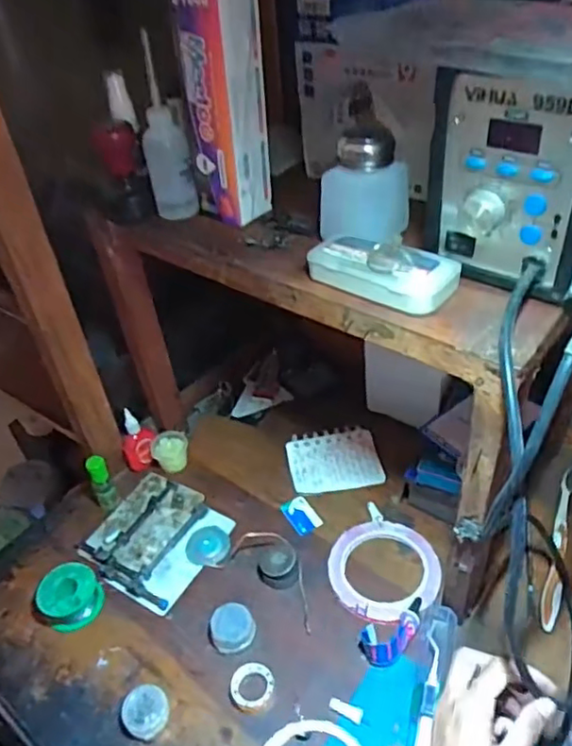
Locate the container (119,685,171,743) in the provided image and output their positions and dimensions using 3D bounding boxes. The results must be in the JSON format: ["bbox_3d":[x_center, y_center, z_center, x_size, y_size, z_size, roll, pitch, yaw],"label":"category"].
[{"bbox_3d":[-0.114,0.277,0.491,0.036,0.019,0.037,-3,41,3],"label":"container"}]

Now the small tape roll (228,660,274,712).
[{"bbox_3d":[-0.028,0.259,0.500,0.034,0.007,0.038,10,43,17],"label":"small tape roll"}]

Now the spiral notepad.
[{"bbox_3d":[0.055,0.097,0.689,0.100,0.006,0.081,-8,41,-3],"label":"spiral notepad"}]

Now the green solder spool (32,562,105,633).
[{"bbox_3d":[-0.205,0.209,0.565,0.056,0.027,0.054,-3,41,3],"label":"green solder spool"}]

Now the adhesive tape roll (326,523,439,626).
[{"bbox_3d":[0.093,0.188,0.577,0.106,0.007,0.103,-3,41,3],"label":"adhesive tape roll"}]

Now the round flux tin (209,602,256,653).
[{"bbox_3d":[-0.048,0.227,0.536,0.039,0.021,0.038,-3,41,3],"label":"round flux tin"}]

